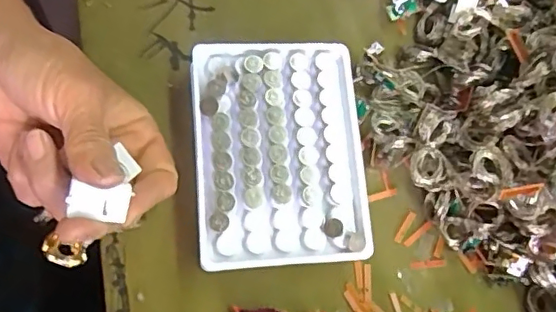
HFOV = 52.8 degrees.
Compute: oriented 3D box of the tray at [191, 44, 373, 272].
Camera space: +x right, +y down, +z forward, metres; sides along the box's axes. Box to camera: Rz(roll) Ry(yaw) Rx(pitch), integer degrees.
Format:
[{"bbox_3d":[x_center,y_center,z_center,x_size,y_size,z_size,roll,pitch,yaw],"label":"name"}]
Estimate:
[{"bbox_3d":[0.000,-0.001,0.325,0.093,0.029,0.127,-2,73,-8],"label":"tray"}]

